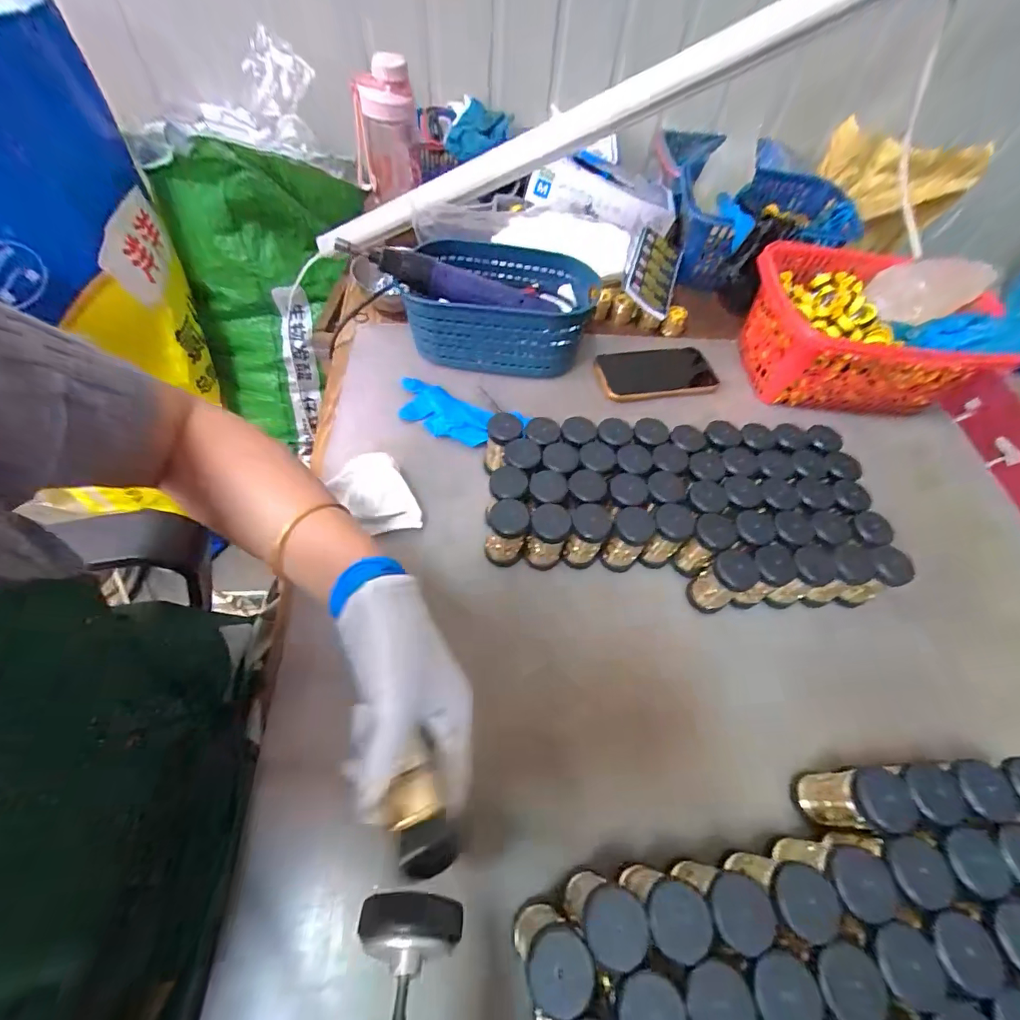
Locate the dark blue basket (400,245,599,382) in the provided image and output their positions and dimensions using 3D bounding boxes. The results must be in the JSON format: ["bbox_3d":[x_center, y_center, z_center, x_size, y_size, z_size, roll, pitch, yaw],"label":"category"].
[{"bbox_3d":[-0.002,-0.249,0.554,0.213,0.089,0.142,5,59,-1],"label":"dark blue basket"}]

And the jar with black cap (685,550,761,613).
[{"bbox_3d":[0.185,0.065,0.398,0.041,0.069,0.036,-37,68,-23],"label":"jar with black cap"}]

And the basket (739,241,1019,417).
[{"bbox_3d":[0.432,-0.214,0.554,0.268,0.104,0.173,7,59,0],"label":"basket"}]

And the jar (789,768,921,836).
[{"bbox_3d":[0.230,0.198,0.308,0.039,0.070,0.034,0,59,-5],"label":"jar"}]

